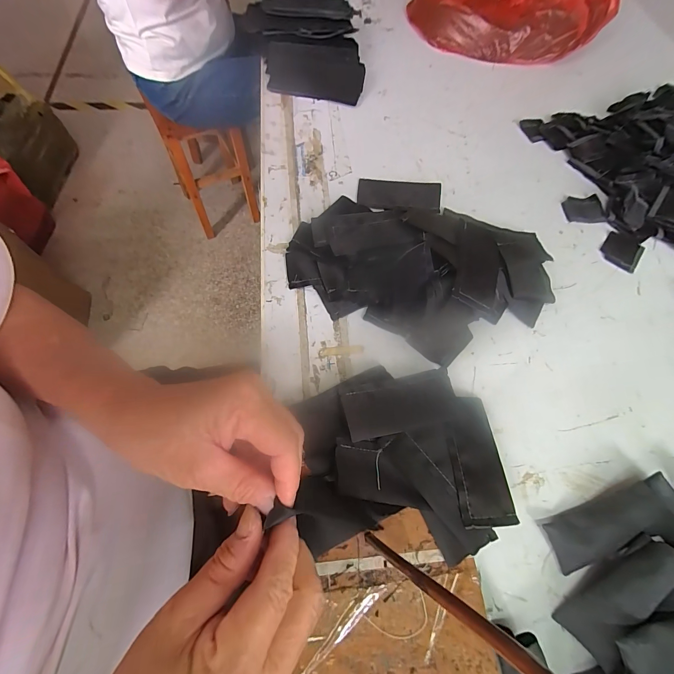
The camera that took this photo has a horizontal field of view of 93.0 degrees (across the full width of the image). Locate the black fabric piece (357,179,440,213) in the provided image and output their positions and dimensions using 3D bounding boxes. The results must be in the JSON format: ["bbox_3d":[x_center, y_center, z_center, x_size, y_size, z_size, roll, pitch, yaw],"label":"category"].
[{"bbox_3d":[0.089,-0.202,0.452,0.115,0.008,0.057,5,66,-1],"label":"black fabric piece"}]

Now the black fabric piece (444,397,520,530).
[{"bbox_3d":[0.131,0.114,0.303,0.054,0.005,0.113,4,62,-15],"label":"black fabric piece"}]

